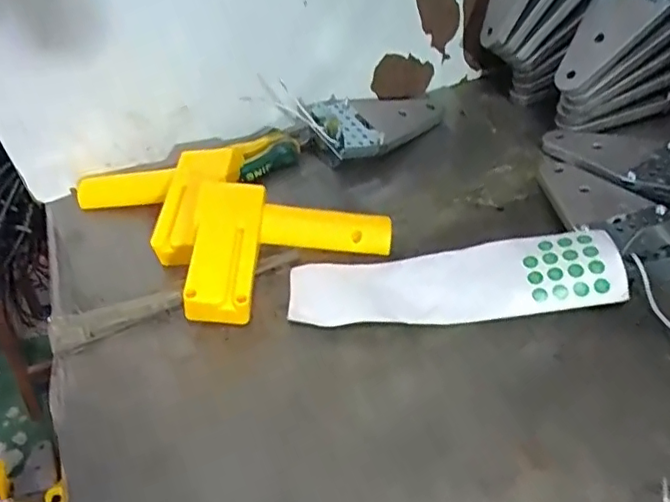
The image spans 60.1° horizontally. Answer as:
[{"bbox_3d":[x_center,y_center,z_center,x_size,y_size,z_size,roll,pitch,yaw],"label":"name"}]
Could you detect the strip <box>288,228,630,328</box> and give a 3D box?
[{"bbox_3d":[0.079,0.020,0.400,0.221,0.027,0.061,-4,43,3],"label":"strip"}]

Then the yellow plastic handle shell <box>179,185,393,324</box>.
[{"bbox_3d":[-0.029,0.000,0.413,0.136,0.053,0.103,-2,43,5],"label":"yellow plastic handle shell"}]

